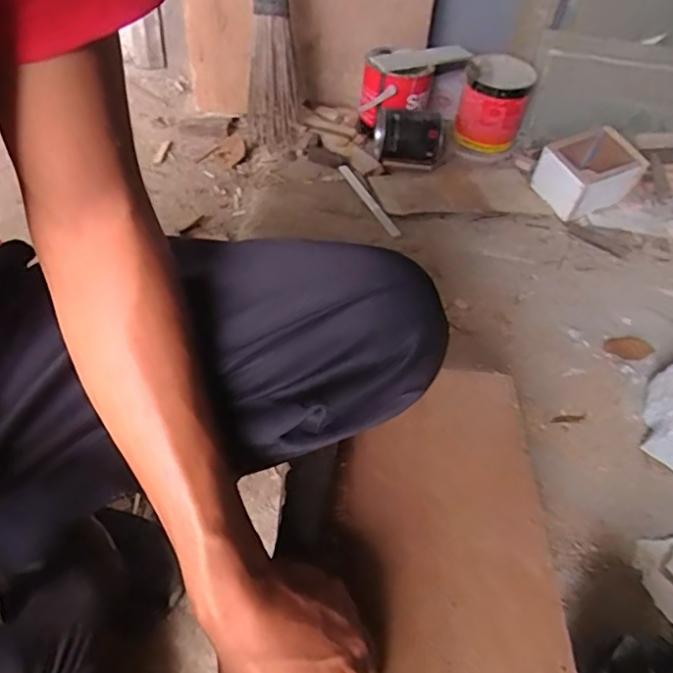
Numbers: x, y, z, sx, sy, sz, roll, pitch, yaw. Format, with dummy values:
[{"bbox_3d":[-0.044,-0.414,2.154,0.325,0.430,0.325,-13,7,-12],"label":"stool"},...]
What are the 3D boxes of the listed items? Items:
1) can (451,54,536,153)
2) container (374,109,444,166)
[{"bbox_3d":[0.354,-0.528,1.294,0.144,0.163,0.146,3,48,-3],"label":"can"},{"bbox_3d":[0.154,-0.432,1.225,0.139,0.094,0.110,2,48,-3],"label":"container"}]

